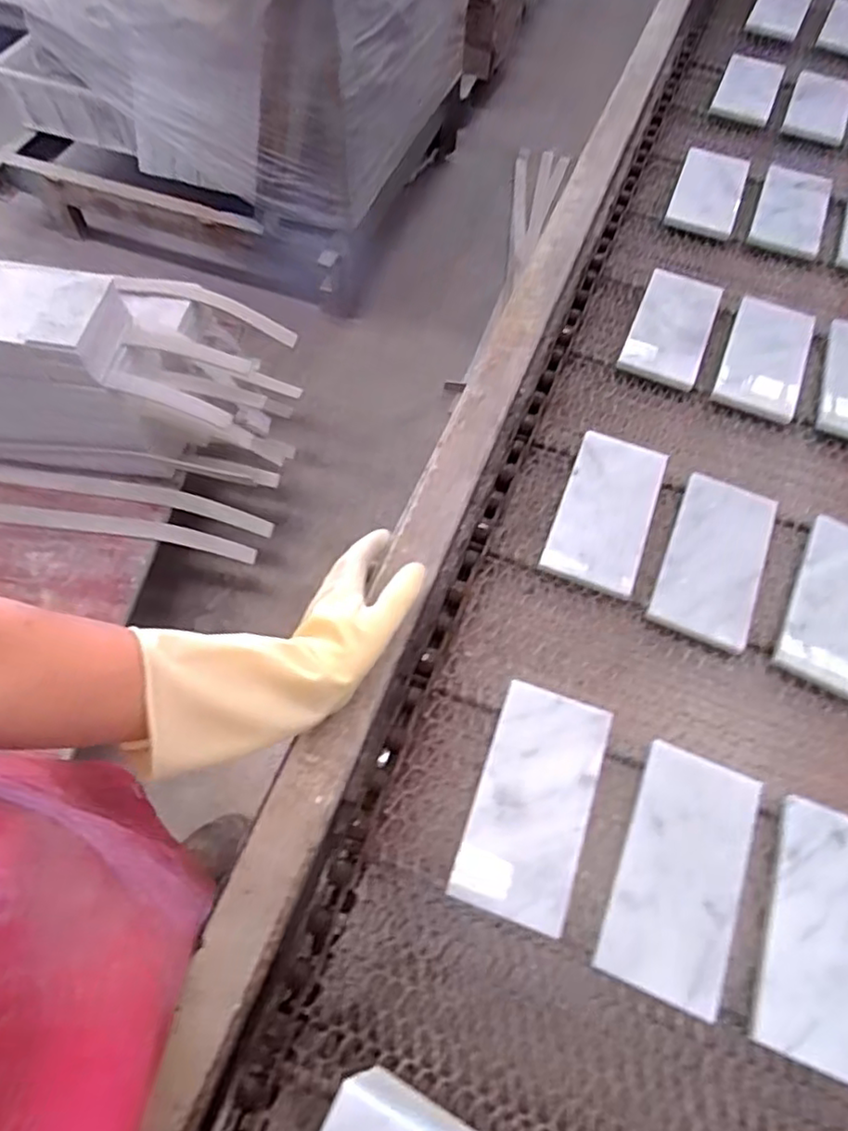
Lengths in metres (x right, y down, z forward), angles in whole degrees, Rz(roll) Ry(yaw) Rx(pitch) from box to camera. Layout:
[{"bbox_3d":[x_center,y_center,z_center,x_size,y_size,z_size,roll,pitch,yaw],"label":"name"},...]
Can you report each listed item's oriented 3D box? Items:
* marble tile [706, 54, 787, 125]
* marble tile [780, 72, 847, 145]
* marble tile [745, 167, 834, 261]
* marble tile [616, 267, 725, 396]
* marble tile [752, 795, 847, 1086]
[{"bbox_3d":[0.492,-0.726,0.962,0.083,0.015,0.205,19,59,16],"label":"marble tile"},{"bbox_3d":[0.585,-0.681,0.943,0.083,0.014,0.180,23,62,11],"label":"marble tile"},{"bbox_3d":[0.473,-0.463,0.817,0.086,0.011,0.183,23,64,10],"label":"marble tile"},{"bbox_3d":[0.274,-0.266,0.704,0.080,0.013,0.174,22,63,10],"label":"marble tile"},{"bbox_3d":[0.272,0.245,0.423,0.082,0.008,0.156,20,66,8],"label":"marble tile"}]

